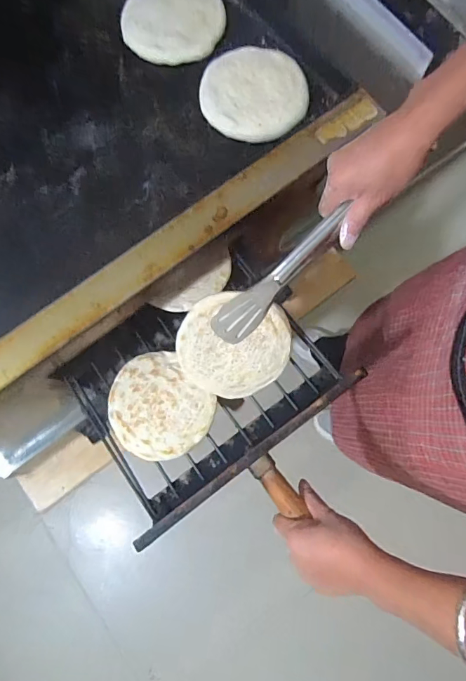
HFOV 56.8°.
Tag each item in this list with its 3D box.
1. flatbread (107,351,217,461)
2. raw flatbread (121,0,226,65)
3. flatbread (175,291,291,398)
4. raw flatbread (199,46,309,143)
[{"bbox_3d":[-0.089,0.079,0.507,0.110,0.009,0.120,0,78,1],"label":"flatbread"},{"bbox_3d":[-0.073,-0.405,0.538,0.121,0.020,0.121,6,78,3],"label":"raw flatbread"},{"bbox_3d":[0.000,0.010,0.486,0.125,0.007,0.121,-2,114,-5],"label":"flatbread"},{"bbox_3d":[0.024,-0.293,0.512,0.122,0.021,0.121,0,78,1],"label":"raw flatbread"}]

